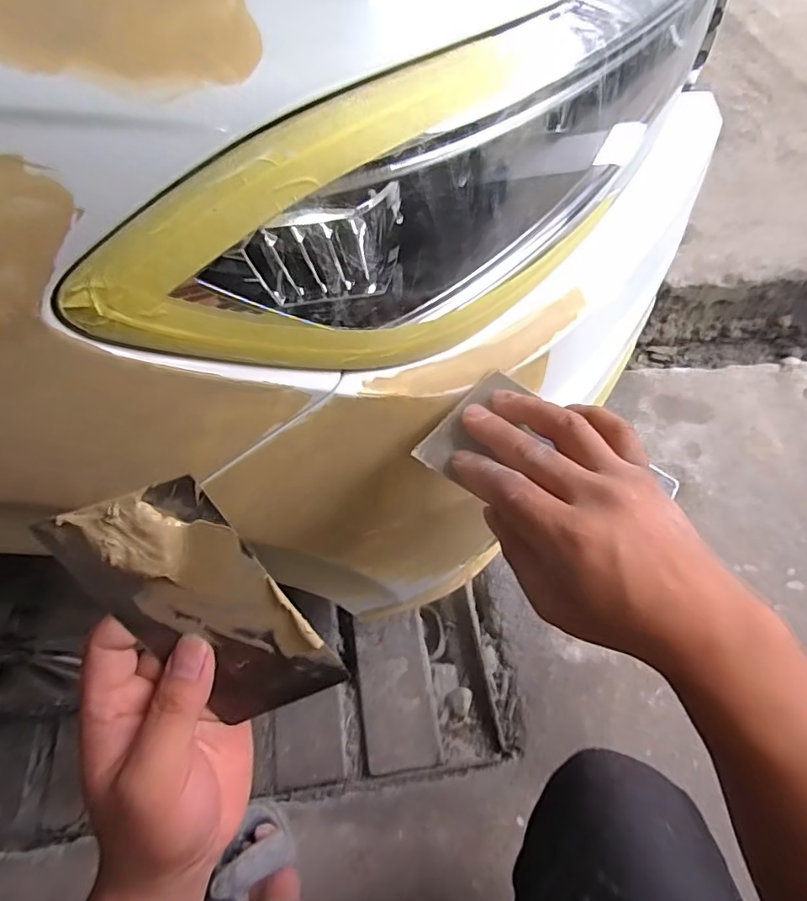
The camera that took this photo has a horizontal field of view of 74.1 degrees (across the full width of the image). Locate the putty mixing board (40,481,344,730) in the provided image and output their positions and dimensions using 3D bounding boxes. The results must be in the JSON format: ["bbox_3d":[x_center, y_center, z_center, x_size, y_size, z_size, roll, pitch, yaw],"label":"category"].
[{"bbox_3d":[-0.089,0.074,0.235,0.073,0.131,0.013,-27,23,12],"label":"putty mixing board"}]

